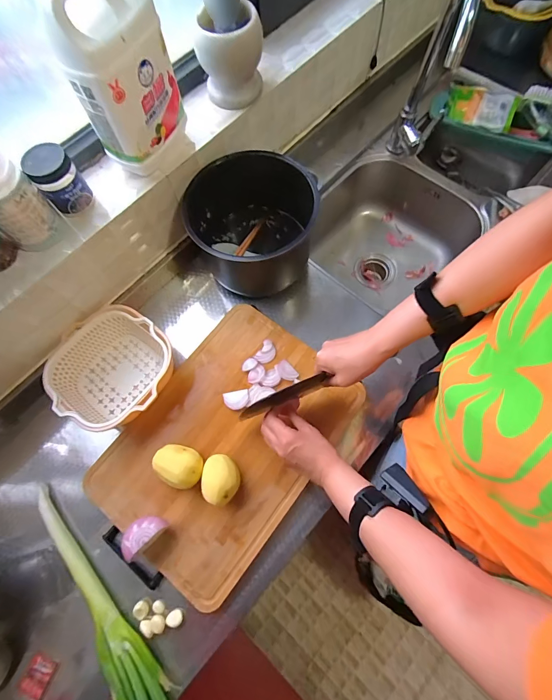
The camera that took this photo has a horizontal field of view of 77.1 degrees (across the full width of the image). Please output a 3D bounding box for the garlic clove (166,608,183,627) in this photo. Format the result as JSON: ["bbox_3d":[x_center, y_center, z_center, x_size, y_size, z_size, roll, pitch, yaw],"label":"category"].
[{"bbox_3d":[-0.157,0.416,0.536,0.024,0.011,0.020,-34,73,-9],"label":"garlic clove"}]

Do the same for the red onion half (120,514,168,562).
[{"bbox_3d":[-0.209,0.287,0.548,0.065,0.052,0.040,-43,74,-12],"label":"red onion half"}]

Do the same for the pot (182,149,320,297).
[{"bbox_3d":[-0.040,-0.233,0.679,0.214,0.170,0.240,12,72,7],"label":"pot"}]

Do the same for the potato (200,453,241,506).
[{"bbox_3d":[-0.087,0.210,0.564,0.055,0.056,0.073,7,71,5],"label":"potato"}]

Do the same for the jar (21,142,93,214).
[{"bbox_3d":[-0.334,-0.262,0.536,0.060,0.080,0.054,-29,72,-7],"label":"jar"}]

